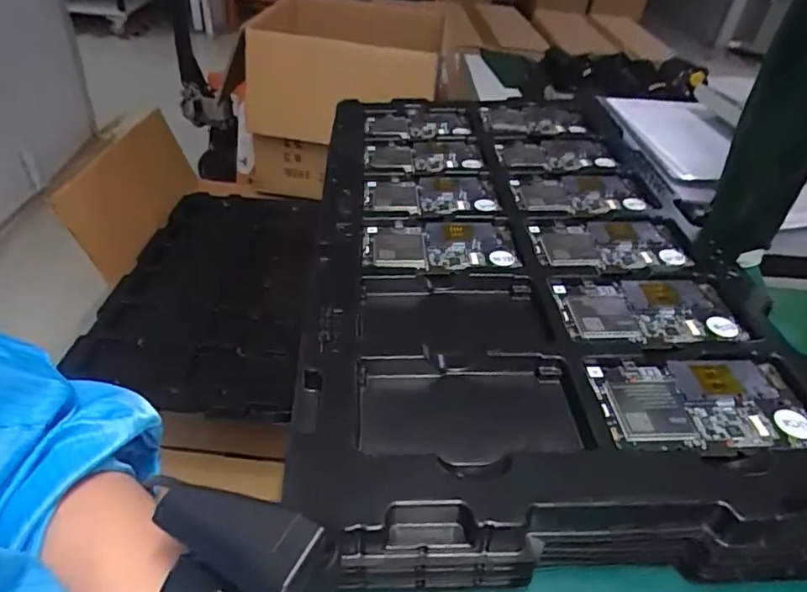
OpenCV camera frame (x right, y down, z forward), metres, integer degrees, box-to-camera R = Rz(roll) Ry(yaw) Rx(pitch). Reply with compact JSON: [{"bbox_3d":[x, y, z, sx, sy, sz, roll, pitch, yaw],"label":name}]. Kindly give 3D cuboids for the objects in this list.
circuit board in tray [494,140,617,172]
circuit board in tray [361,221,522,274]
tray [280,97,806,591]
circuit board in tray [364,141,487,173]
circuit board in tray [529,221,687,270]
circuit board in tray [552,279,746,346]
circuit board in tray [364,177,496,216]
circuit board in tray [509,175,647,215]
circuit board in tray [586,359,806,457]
[{"bbox_3d":[0.163,-0.156,0.589,0.118,0.010,0.072,1,40,-6],"label":"circuit board in tray"},{"bbox_3d":[0.031,-0.040,0.449,0.126,0.010,0.067,0,40,-7],"label":"circuit board in tray"},{"bbox_3d":[0.094,-0.048,0.477,0.325,0.050,0.559,2,40,-5],"label":"tray"},{"bbox_3d":[0.021,-0.151,0.589,0.124,0.017,0.075,4,40,-2],"label":"circuit board in tray"},{"bbox_3d":[0.175,-0.043,0.459,0.123,0.009,0.066,0,40,-8],"label":"circuit board in tray"},{"bbox_3d":[0.176,0.008,0.392,0.121,0.007,0.065,3,40,-3],"label":"circuit board in tray"},{"bbox_3d":[0.025,-0.096,0.512,0.121,0.009,0.075,-3,41,-11],"label":"circuit board in tray"},{"bbox_3d":[0.168,-0.101,0.523,0.126,0.006,0.077,-1,40,-9],"label":"circuit board in tray"},{"bbox_3d":[0.181,0.064,0.325,0.123,0.006,0.067,2,40,-4],"label":"circuit board in tray"}]

